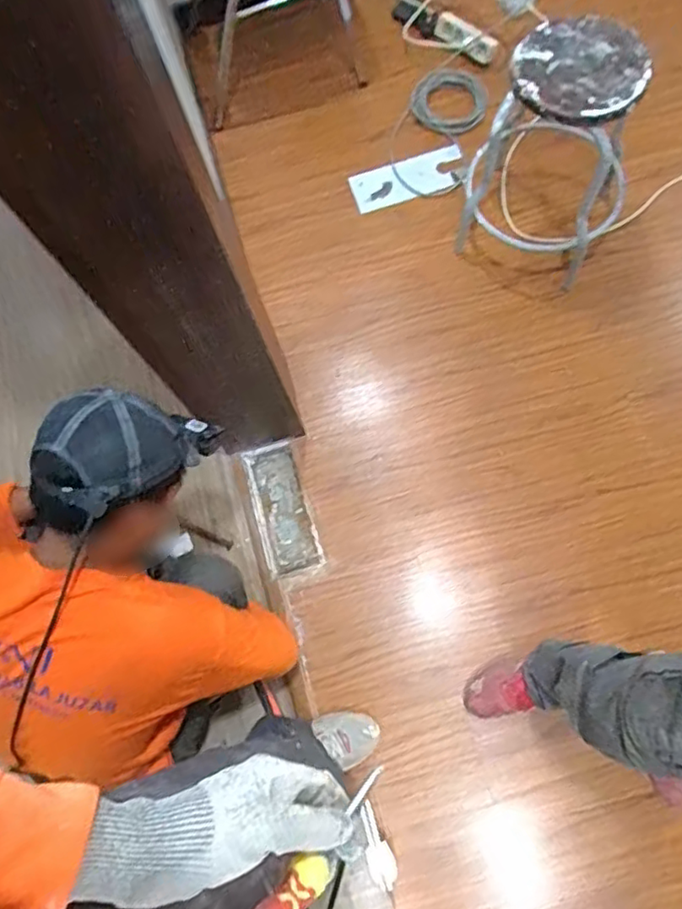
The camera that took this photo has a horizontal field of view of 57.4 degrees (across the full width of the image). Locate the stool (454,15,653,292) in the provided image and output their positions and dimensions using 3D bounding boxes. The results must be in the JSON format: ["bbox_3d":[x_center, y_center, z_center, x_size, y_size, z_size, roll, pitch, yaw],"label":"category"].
[{"bbox_3d":[0.484,-0.688,1.427,0.356,0.483,0.317,28,76,13],"label":"stool"}]

